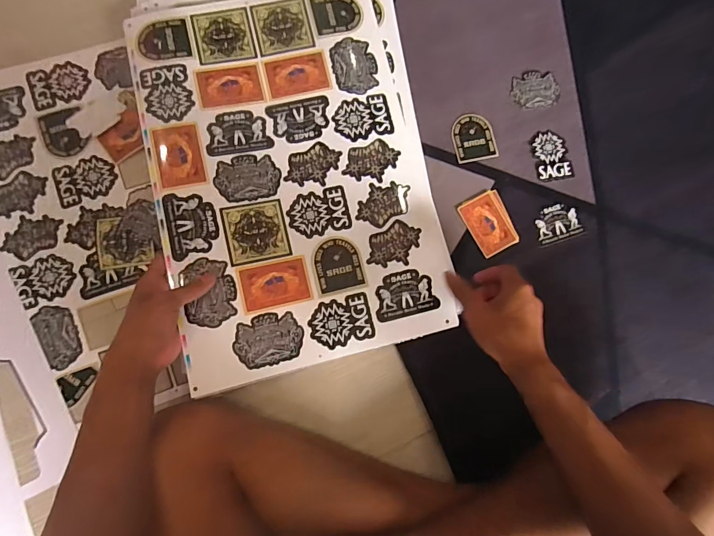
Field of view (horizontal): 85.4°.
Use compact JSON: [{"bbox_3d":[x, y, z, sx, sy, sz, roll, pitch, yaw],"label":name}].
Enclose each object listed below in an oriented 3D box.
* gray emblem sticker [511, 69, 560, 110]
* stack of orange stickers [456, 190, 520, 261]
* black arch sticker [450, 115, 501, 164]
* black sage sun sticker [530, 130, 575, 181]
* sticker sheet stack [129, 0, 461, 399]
[{"bbox_3d":[0.263,-0.263,0.571,0.071,0.004,0.060,-7,84,-6],"label":"gray emblem sticker"},{"bbox_3d":[0.186,-0.062,0.539,0.061,0.005,0.083,-28,87,-7],"label":"stack of orange stickers"},{"bbox_3d":[0.167,-0.188,0.558,0.059,0.005,0.068,-14,85,-6],"label":"black arch sticker"},{"bbox_3d":[0.283,-0.164,0.561,0.055,0.004,0.073,-12,85,-6],"label":"black sage sun sticker"},{"bbox_3d":[-0.077,-0.134,0.486,0.330,0.014,0.494,-11,84,-9],"label":"sticker sheet stack"}]

